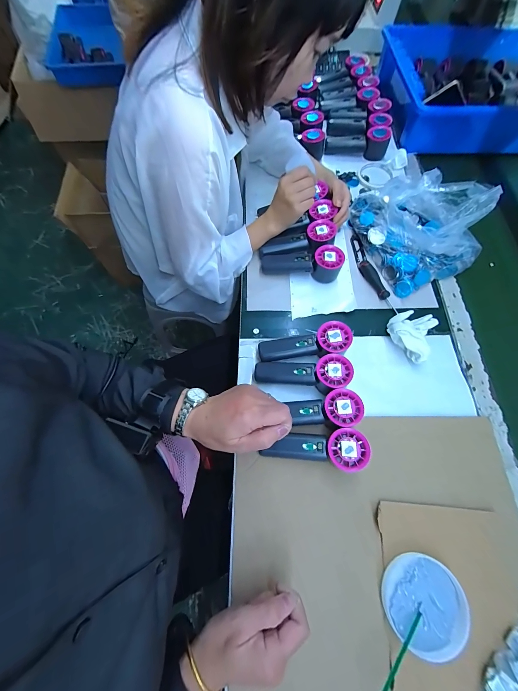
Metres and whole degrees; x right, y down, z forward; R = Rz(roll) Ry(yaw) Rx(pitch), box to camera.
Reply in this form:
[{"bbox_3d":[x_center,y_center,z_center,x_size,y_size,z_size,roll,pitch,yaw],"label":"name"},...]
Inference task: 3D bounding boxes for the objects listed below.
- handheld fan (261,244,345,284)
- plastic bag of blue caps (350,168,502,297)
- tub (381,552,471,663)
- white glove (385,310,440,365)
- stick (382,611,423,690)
[{"bbox_3d":[0.085,-0.168,0.536,0.154,0.056,0.048,8,68,1],"label":"handheld fan"},{"bbox_3d":[0.327,-0.253,0.544,0.206,0.105,0.252,-20,70,-10],"label":"plastic bag of blue caps"},{"bbox_3d":[0.211,0.331,0.345,0.094,0.028,0.096,1,68,-2],"label":"tub"},{"bbox_3d":[0.287,-0.027,0.482,0.095,0.040,0.088,1,68,-2],"label":"white glove"},{"bbox_3d":[0.164,0.364,0.310,0.109,0.007,0.005,-32,72,-29],"label":"stick"}]

